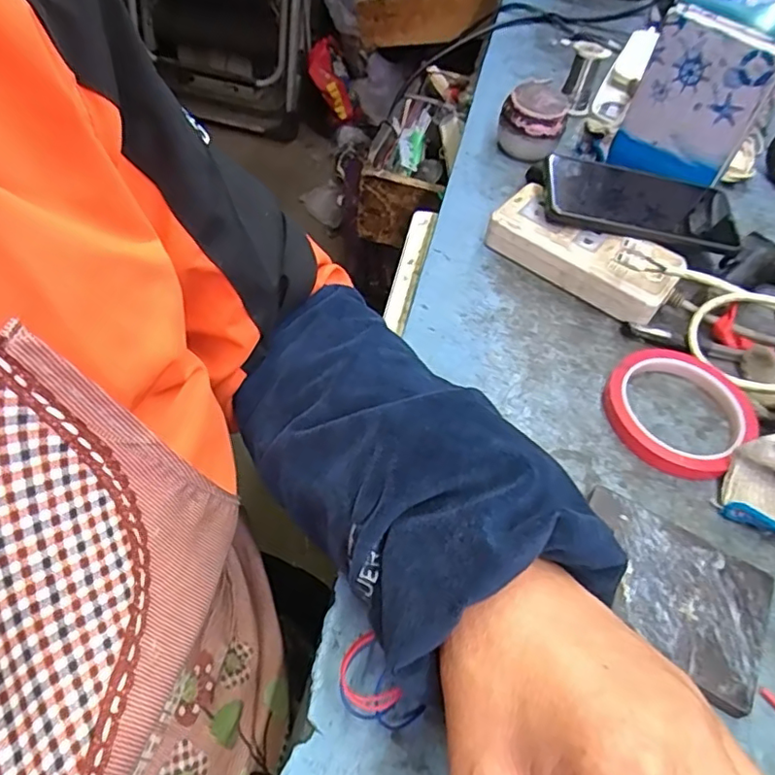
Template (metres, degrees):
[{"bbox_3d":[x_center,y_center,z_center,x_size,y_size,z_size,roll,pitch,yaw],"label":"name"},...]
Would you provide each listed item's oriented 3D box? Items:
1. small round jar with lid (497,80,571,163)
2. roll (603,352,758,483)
[{"bbox_3d":[0.138,-0.254,0.567,0.057,0.060,0.047,3,52,-3],"label":"small round jar with lid"},{"bbox_3d":[0.199,0.012,0.398,0.102,0.017,0.090,-32,62,-26],"label":"roll"}]

